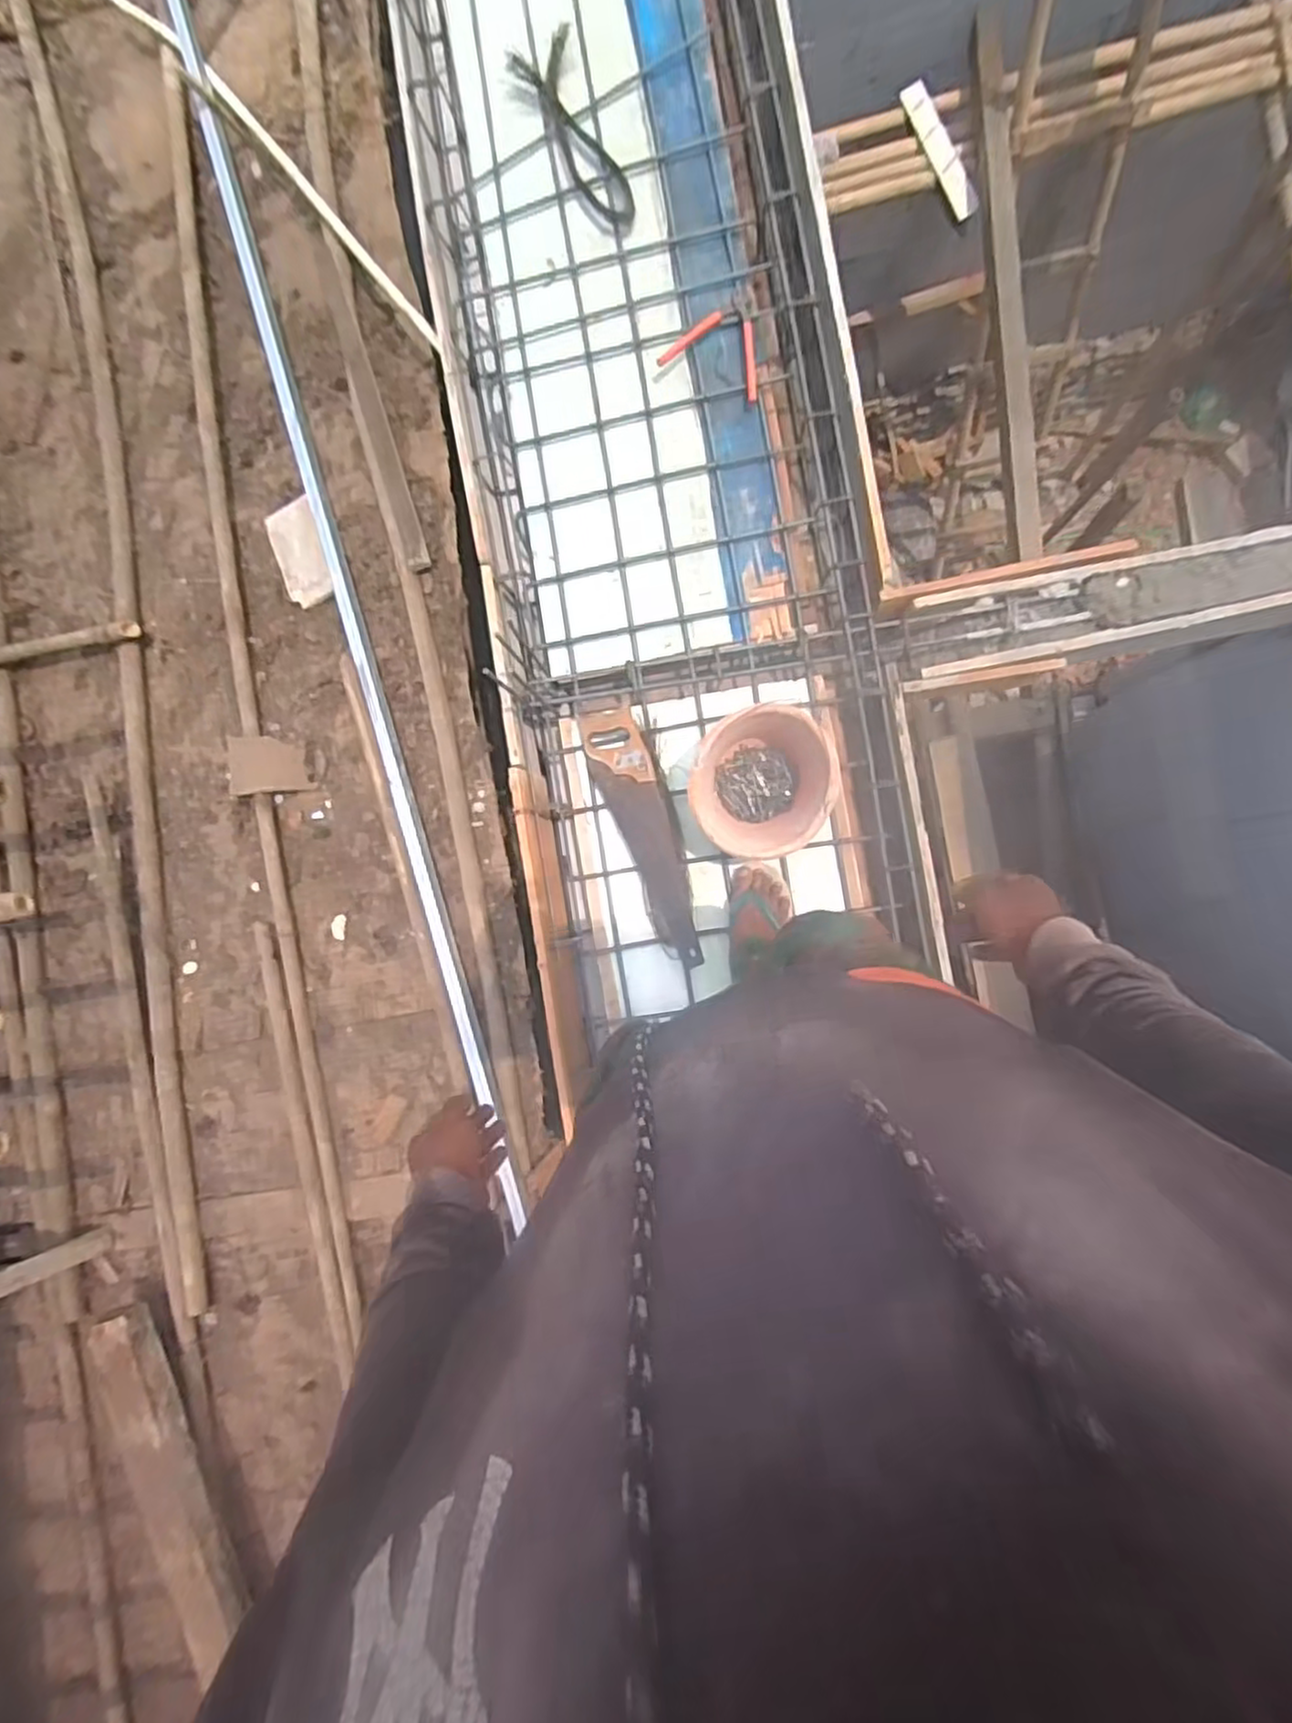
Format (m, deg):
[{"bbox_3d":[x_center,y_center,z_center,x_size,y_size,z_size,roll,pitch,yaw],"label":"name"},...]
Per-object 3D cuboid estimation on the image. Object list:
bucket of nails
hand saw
[{"bbox_3d":[0.211,-0.129,1.303,0.231,0.209,0.248,0,89,7],"label":"bucket of nails"},{"bbox_3d":[0.003,-0.051,1.413,0.122,0.034,0.519,-22,87,20],"label":"hand saw"}]

